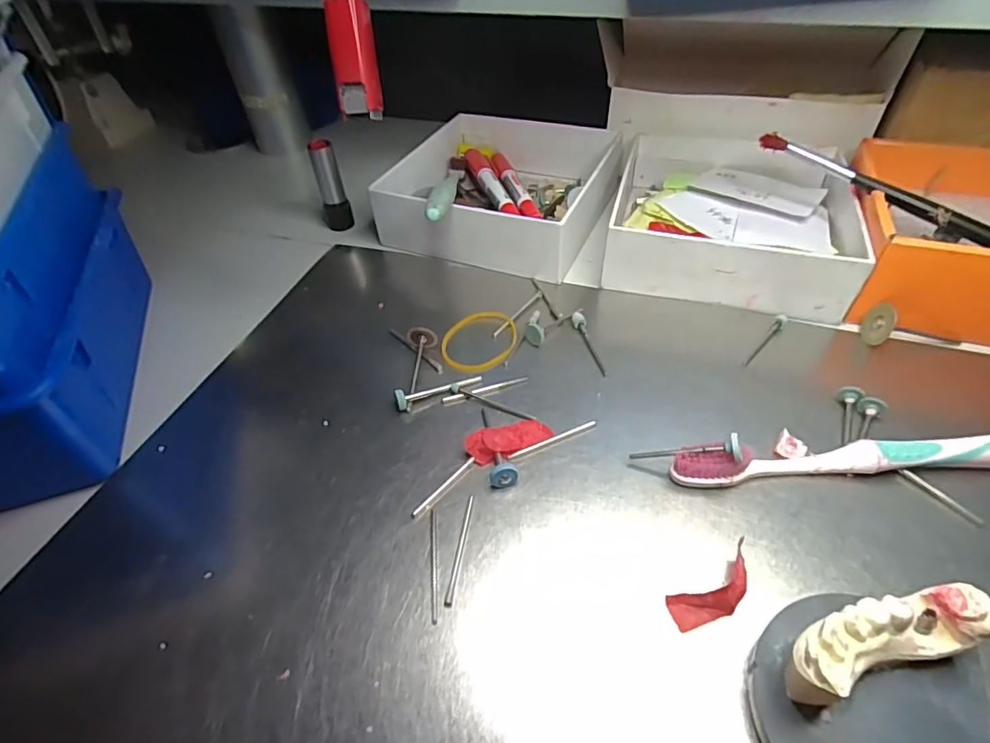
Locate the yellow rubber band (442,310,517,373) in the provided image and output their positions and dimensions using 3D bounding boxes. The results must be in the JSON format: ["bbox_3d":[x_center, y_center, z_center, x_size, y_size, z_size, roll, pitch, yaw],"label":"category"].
[{"bbox_3d":[-0.008,-0.017,0.283,0.038,0.006,0.045,16,55,15],"label":"yellow rubber band"}]

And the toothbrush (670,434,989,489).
[{"bbox_3d":[0.162,0.035,0.210,0.178,0.018,0.012,-3,47,0],"label":"toothbrush"}]

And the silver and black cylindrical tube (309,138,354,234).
[{"bbox_3d":[-0.113,-0.127,0.360,0.017,0.059,0.014,-17,48,-12],"label":"silver and black cylindrical tube"}]

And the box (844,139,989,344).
[{"bbox_3d":[0.262,-0.077,0.284,0.127,0.049,0.135,16,50,18],"label":"box"}]

